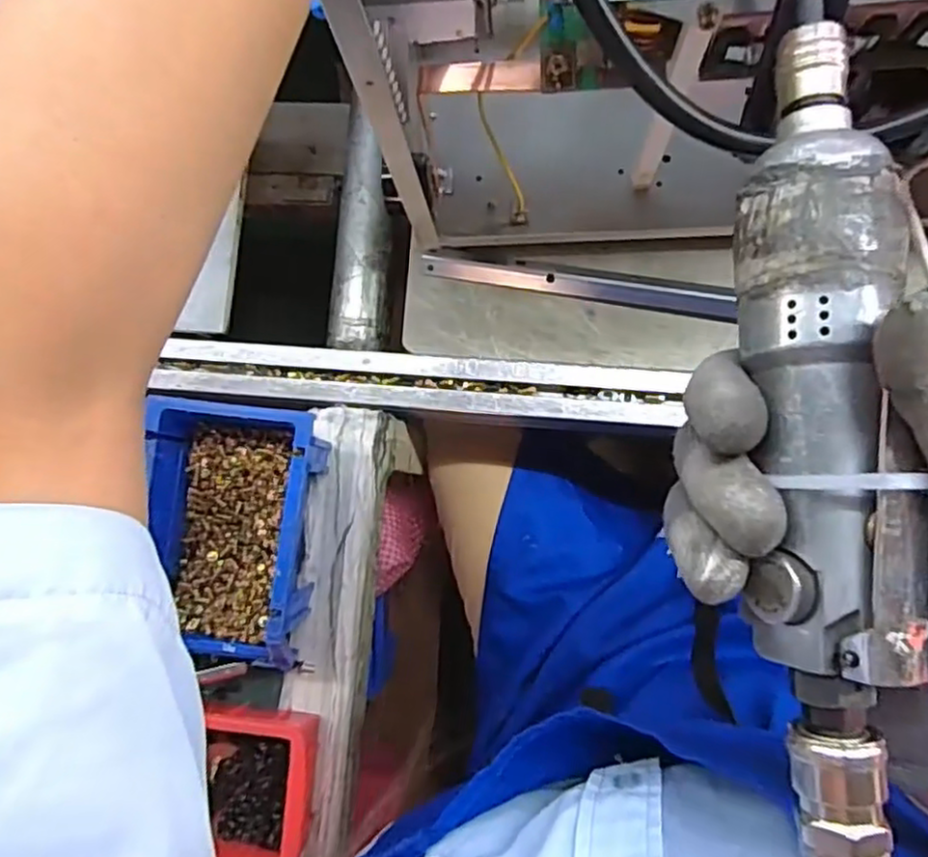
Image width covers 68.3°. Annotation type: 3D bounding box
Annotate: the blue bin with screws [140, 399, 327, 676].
[{"bbox_3d":[-0.144,0.065,0.439,0.093,0.072,0.153,6,85,6],"label":"blue bin with screws"}]

